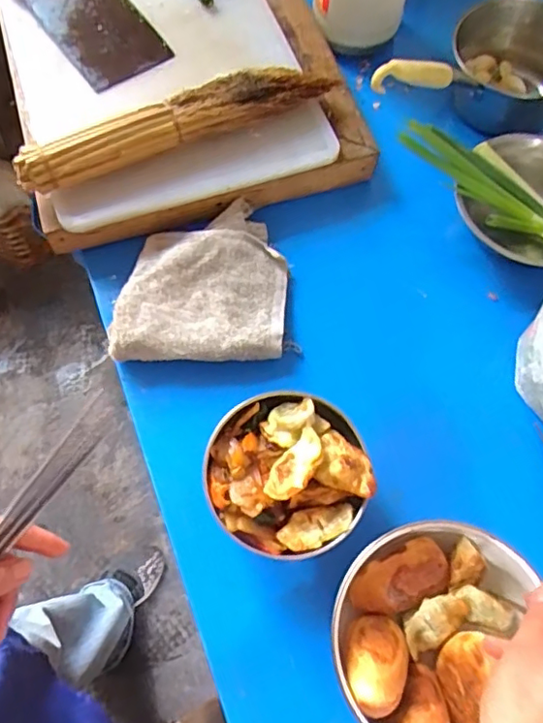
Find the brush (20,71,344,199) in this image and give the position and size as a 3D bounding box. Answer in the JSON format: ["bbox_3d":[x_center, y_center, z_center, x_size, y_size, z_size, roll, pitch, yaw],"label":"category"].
[{"bbox_3d":[-0.100,-0.258,0.621,0.355,0.058,0.056,-23,71,-8],"label":"brush"}]

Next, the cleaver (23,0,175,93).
[{"bbox_3d":[-0.243,-0.447,0.700,0.109,0.047,0.288,-37,74,-12],"label":"cleaver"}]

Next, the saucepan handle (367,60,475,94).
[{"bbox_3d":[0.164,-0.294,0.590,0.183,0.028,0.020,-21,68,-37],"label":"saucepan handle"}]

